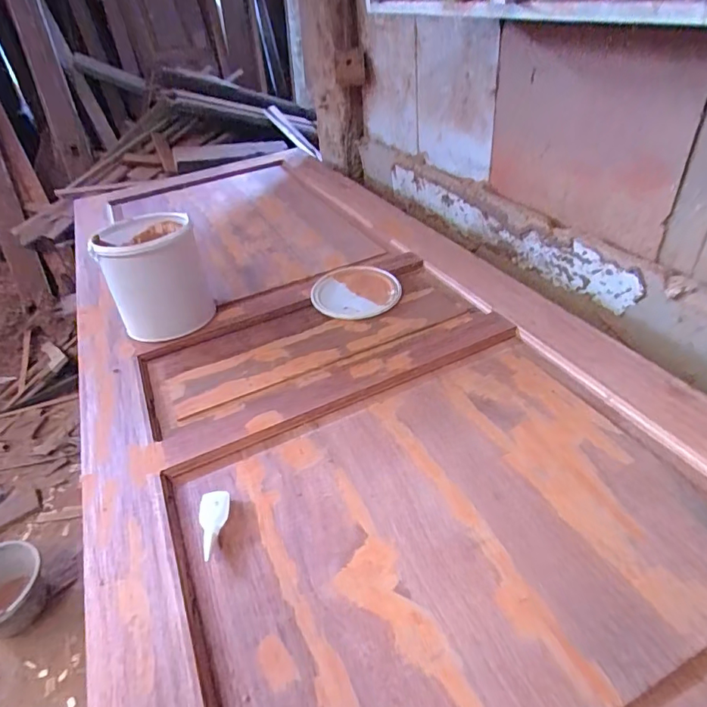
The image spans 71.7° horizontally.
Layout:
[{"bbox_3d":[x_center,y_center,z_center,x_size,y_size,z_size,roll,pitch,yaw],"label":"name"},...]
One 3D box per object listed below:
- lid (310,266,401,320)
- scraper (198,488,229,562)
[{"bbox_3d":[0.006,-0.127,0.986,0.170,0.019,0.182,-5,37,4],"label":"lid"},{"bbox_3d":[-0.171,0.206,0.596,0.036,0.015,0.083,-9,37,-2],"label":"scraper"}]

